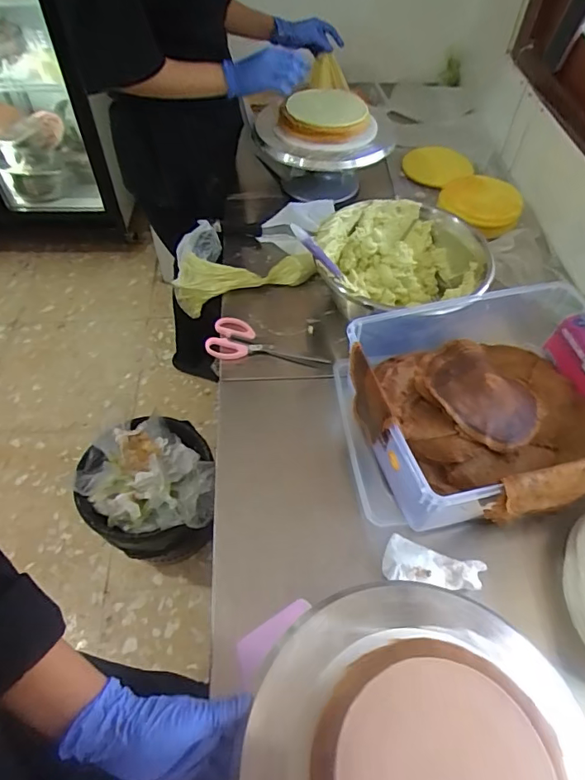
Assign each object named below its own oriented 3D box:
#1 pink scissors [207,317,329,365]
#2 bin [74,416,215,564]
[{"bbox_3d":[-0.042,-0.068,0.812,0.201,0.022,0.079,17,55,11],"label":"pink scissors"},{"bbox_3d":[-0.348,0.267,1.226,0.303,0.401,0.301,1,54,-1],"label":"bin"}]

